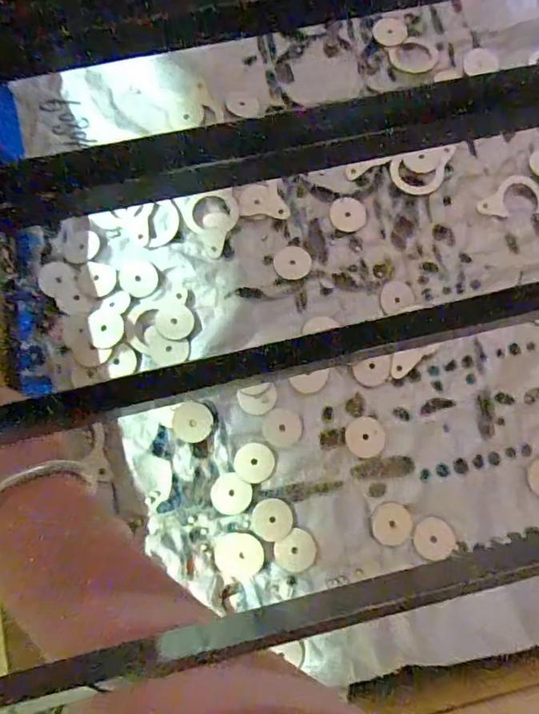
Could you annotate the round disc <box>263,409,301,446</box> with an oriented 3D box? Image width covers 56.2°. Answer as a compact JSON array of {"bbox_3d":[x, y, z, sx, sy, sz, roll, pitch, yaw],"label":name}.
[{"bbox_3d":[0.011,0.057,0.407,0.031,0.004,0.030,0,78,-1],"label":"round disc"}]

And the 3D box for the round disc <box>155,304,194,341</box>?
[{"bbox_3d":[-0.080,-0.030,0.423,0.031,0.006,0.031,0,78,-1],"label":"round disc"}]

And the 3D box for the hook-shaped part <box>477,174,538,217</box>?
[{"bbox_3d":[0.212,-0.142,0.444,0.062,0.005,0.033,-10,79,-3],"label":"hook-shaped part"}]

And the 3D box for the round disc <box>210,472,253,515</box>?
[{"bbox_3d":[-0.030,0.108,0.396,0.031,0.004,0.030,0,78,-1],"label":"round disc"}]

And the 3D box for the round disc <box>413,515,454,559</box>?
[{"bbox_3d":[0.129,0.141,0.392,0.031,0.004,0.030,0,78,-1],"label":"round disc"}]

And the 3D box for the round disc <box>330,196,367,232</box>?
[{"bbox_3d":[0.070,-0.126,0.446,0.031,0.004,0.030,-1,78,-1],"label":"round disc"}]

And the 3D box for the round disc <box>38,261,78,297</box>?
[{"bbox_3d":[-0.180,-0.067,0.430,0.030,0.005,0.031,0,78,-1],"label":"round disc"}]

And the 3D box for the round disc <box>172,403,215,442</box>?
[{"bbox_3d":[-0.061,0.052,0.403,0.031,0.007,0.030,0,78,-1],"label":"round disc"}]

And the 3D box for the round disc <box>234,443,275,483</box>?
[{"bbox_3d":[-0.012,0.084,0.402,0.031,0.004,0.030,0,78,-1],"label":"round disc"}]

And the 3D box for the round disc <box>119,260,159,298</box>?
[{"bbox_3d":[-0.112,-0.068,0.434,0.033,0.004,0.032,0,78,-1],"label":"round disc"}]

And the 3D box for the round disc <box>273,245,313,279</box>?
[{"bbox_3d":[0.020,-0.080,0.431,0.031,0.006,0.028,0,78,-1],"label":"round disc"}]

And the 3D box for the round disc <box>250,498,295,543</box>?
[{"bbox_3d":[0.002,0.127,0.393,0.031,0.004,0.032,0,78,-1],"label":"round disc"}]

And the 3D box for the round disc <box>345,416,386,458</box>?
[{"bbox_3d":[0.077,0.064,0.402,0.031,0.004,0.031,0,78,-1],"label":"round disc"}]

